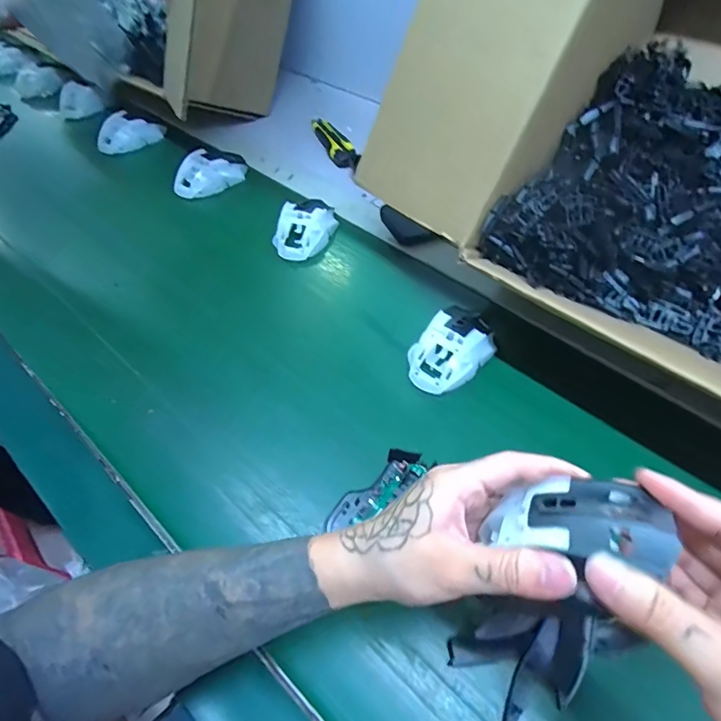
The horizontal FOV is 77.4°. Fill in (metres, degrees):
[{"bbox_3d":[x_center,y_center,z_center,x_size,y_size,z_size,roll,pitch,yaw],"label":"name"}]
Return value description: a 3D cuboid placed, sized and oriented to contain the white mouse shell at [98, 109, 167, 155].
[{"bbox_3d":[-0.377,-0.375,0.741,0.044,0.053,0.116,31,46,23],"label":"white mouse shell"}]

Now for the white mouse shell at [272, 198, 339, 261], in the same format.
[{"bbox_3d":[-0.067,-0.176,0.584,0.072,0.047,0.096,11,54,11],"label":"white mouse shell"}]

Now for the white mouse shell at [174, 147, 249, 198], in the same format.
[{"bbox_3d":[-0.222,-0.276,0.664,0.115,0.045,0.050,-31,57,-19],"label":"white mouse shell"}]

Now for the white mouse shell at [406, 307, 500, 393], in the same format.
[{"bbox_3d":[0.092,-0.015,0.456,0.066,0.035,0.101,36,62,26],"label":"white mouse shell"}]

